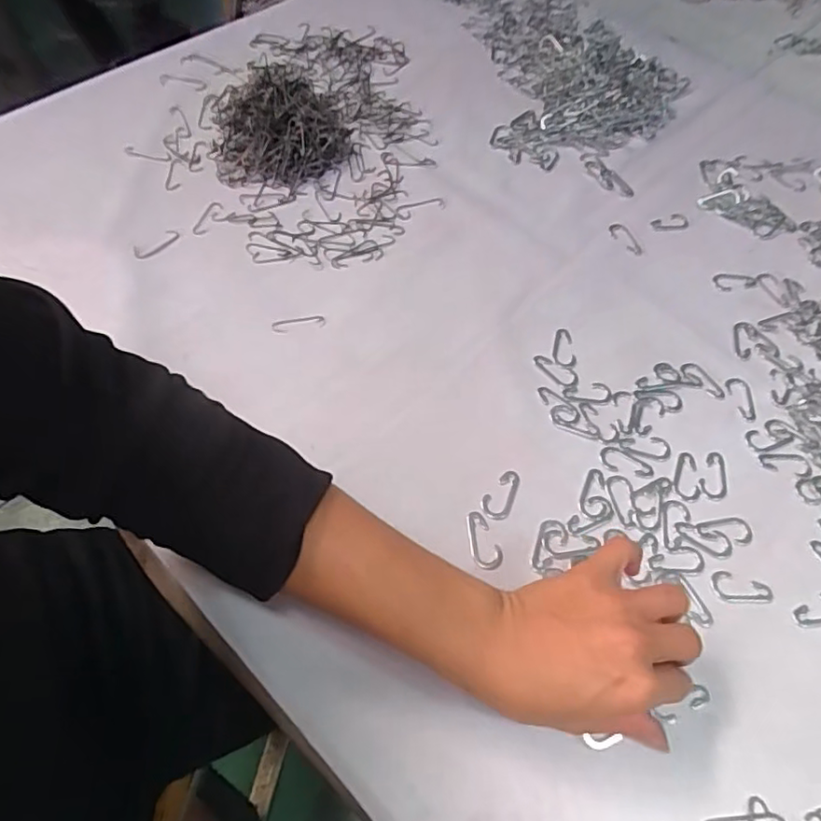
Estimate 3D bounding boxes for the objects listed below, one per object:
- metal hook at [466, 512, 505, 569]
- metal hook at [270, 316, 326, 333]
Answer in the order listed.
[{"bbox_3d":[0.047,0.082,0.368,0.018,0.010,0.037,-5,60,-6],"label":"metal hook"},{"bbox_3d":[-0.085,-0.067,0.444,0.041,0.004,0.010,-9,61,-8],"label":"metal hook"}]

